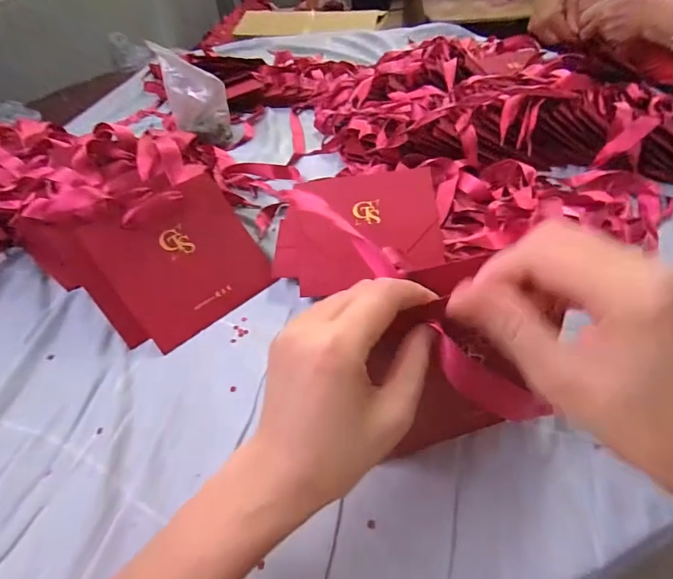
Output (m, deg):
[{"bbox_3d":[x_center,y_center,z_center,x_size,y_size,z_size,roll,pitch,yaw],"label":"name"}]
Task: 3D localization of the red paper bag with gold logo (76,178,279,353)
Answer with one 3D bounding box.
[{"bbox_3d":[-0.152,-0.032,0.394,0.136,0.008,0.139,-35,93,-24],"label":"red paper bag with gold logo"}]

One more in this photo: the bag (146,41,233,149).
[{"bbox_3d":[-0.235,-0.309,0.638,0.112,0.134,0.060,2,47,7],"label":"bag"}]

